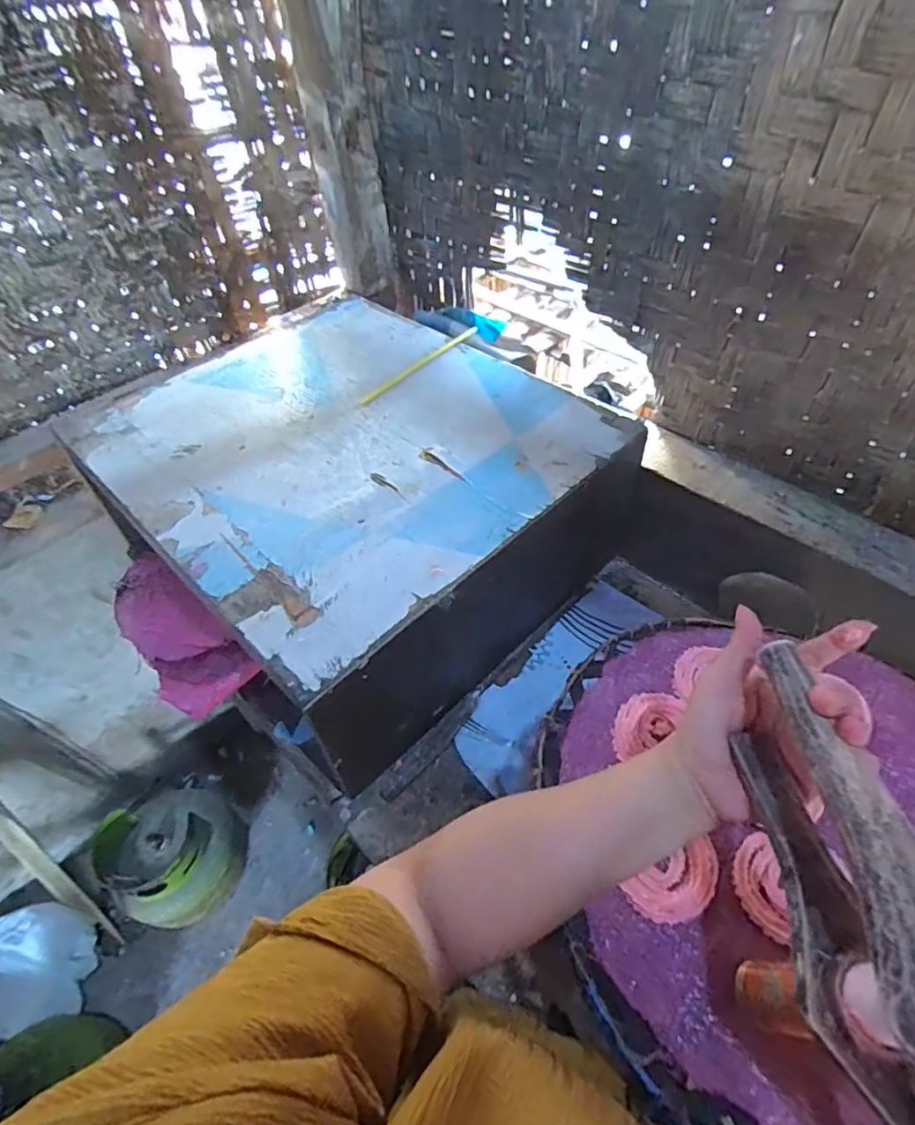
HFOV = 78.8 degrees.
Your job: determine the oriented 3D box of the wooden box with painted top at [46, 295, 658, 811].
[{"bbox_3d":[-0.147,-0.097,0.811,0.520,0.243,0.600,-38,57,-25],"label":"wooden box with painted top"}]

